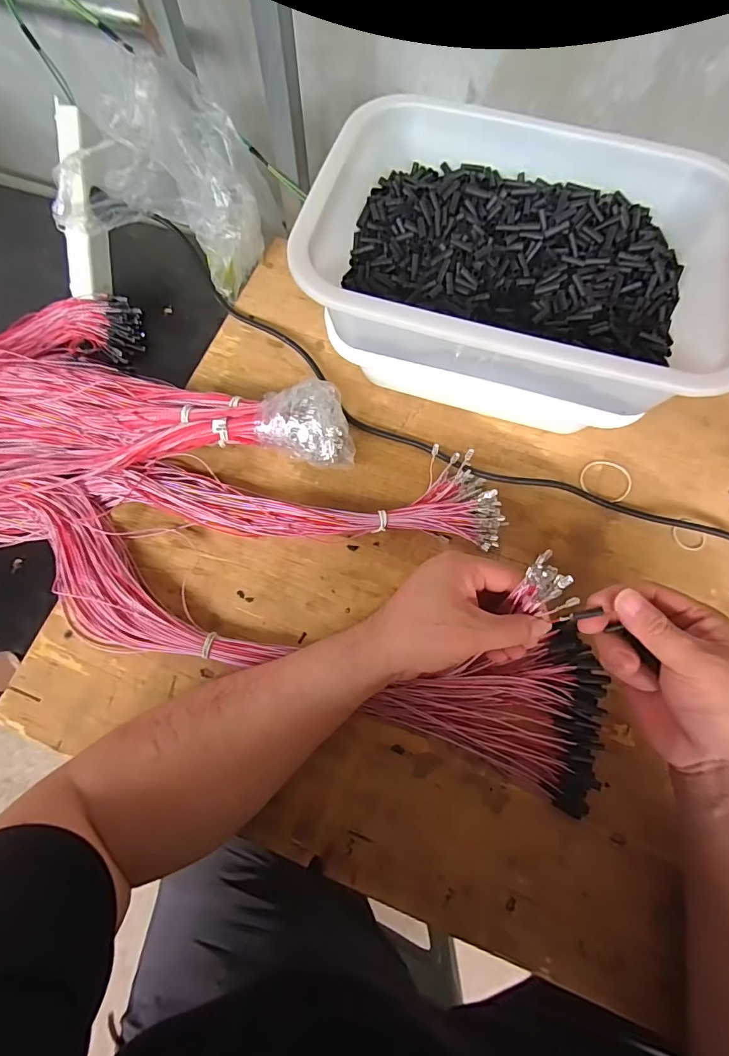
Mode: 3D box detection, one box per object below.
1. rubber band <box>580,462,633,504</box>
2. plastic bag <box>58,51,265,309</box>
[{"bbox_3d":[0.234,-0.047,0.446,0.048,0.004,0.042,21,73,8],"label":"rubber band"},{"bbox_3d":[-0.217,-0.363,0.476,0.206,0.141,0.125,21,73,8],"label":"plastic bag"}]

